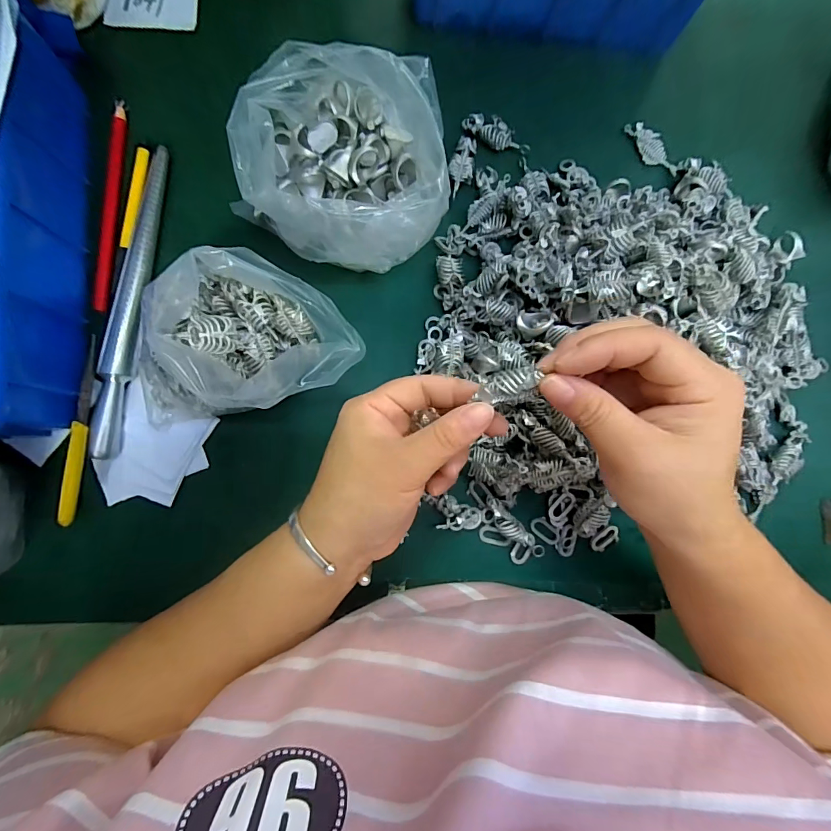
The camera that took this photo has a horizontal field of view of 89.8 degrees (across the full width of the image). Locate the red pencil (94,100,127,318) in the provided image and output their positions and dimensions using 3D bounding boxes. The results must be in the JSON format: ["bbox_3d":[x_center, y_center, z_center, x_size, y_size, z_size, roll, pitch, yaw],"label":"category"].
[{"bbox_3d":[-0.230,-0.158,0.314,0.011,0.004,0.158,2,85,-2],"label":"red pencil"}]

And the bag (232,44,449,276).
[{"bbox_3d":[-0.053,-0.178,0.298,0.146,0.070,0.149,-4,85,-3],"label":"bag"}]

